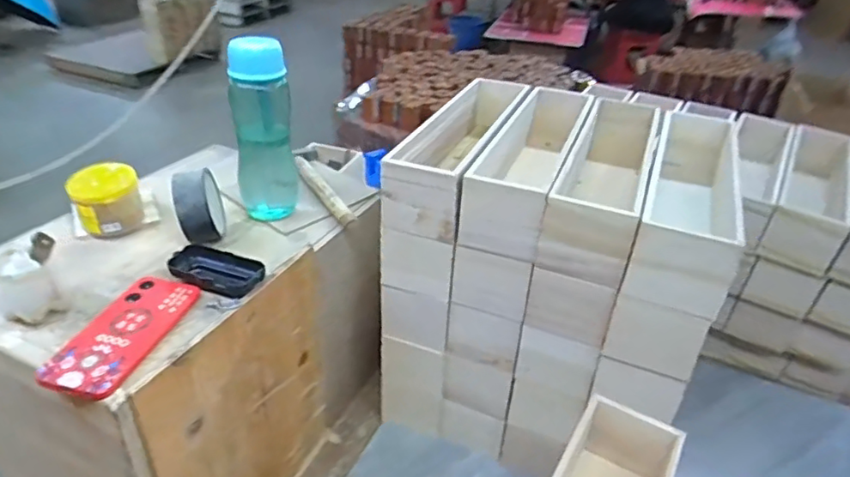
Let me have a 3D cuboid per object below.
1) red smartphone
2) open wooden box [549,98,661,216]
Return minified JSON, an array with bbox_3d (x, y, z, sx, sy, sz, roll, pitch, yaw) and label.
[{"bbox_3d":[-0.315,0.096,0.593,0.081,0.014,0.165,9,33,8],"label":"red smartphone"},{"bbox_3d":[0.257,-0.094,0.805,0.101,0.093,0.393,15,35,18],"label":"open wooden box"}]

